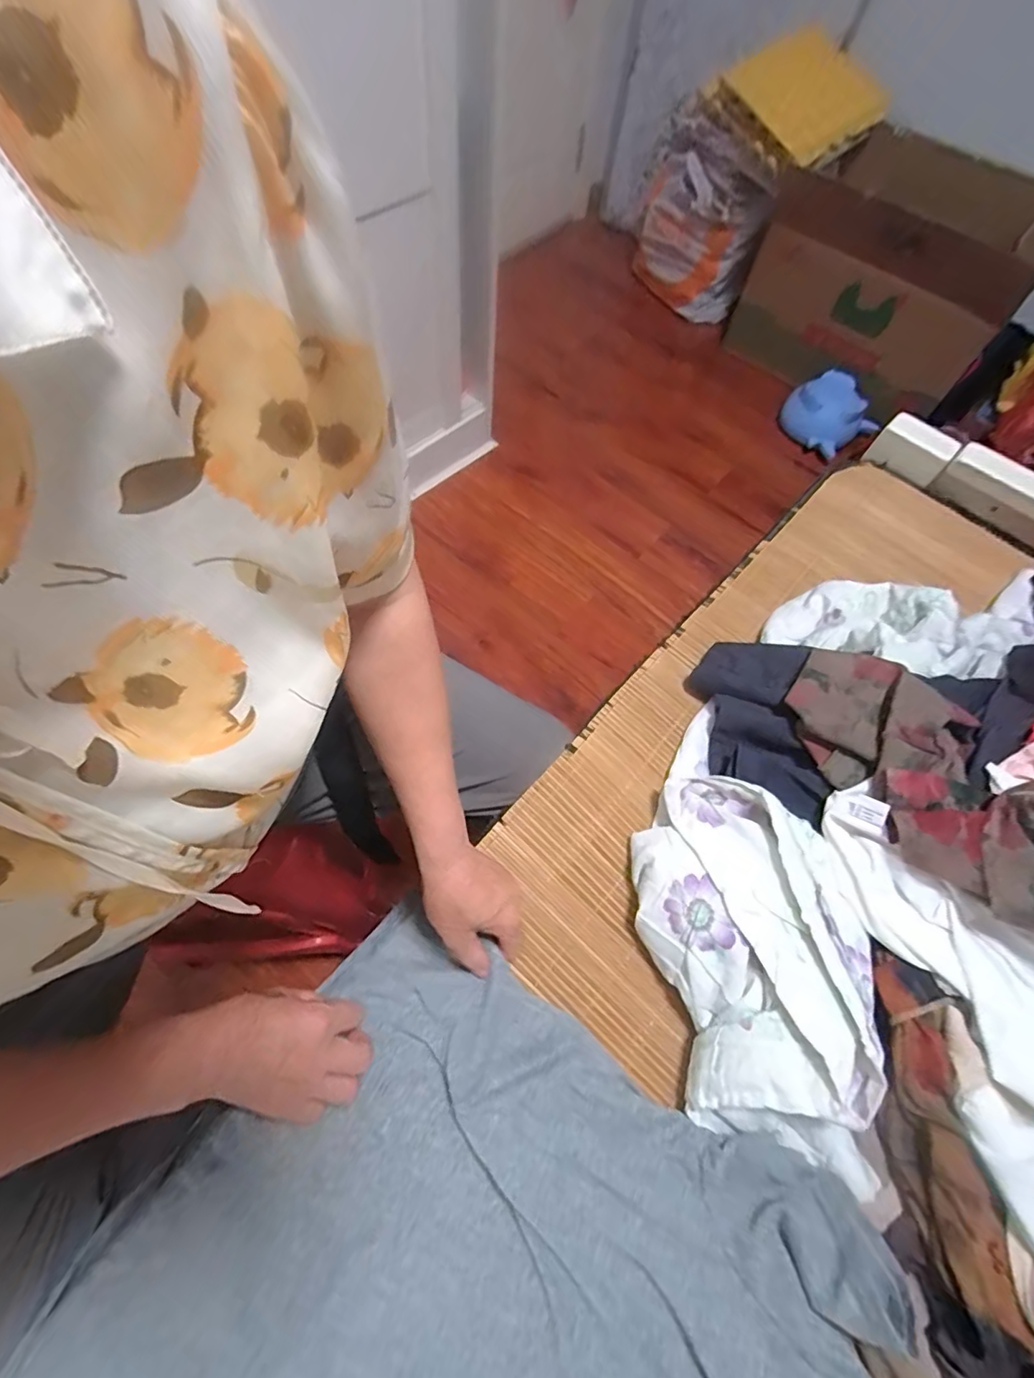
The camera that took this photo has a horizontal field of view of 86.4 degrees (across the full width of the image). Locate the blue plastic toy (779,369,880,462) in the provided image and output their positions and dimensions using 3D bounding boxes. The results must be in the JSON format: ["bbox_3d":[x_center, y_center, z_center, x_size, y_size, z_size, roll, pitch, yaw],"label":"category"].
[{"bbox_3d":[0.787,-0.685,1.398,0.164,0.135,0.172,2,63,-4],"label":"blue plastic toy"}]

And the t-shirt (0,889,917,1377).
[{"bbox_3d":[-0.045,0.505,0.361,0.525,0.047,0.544,37,67,13],"label":"t-shirt"}]

